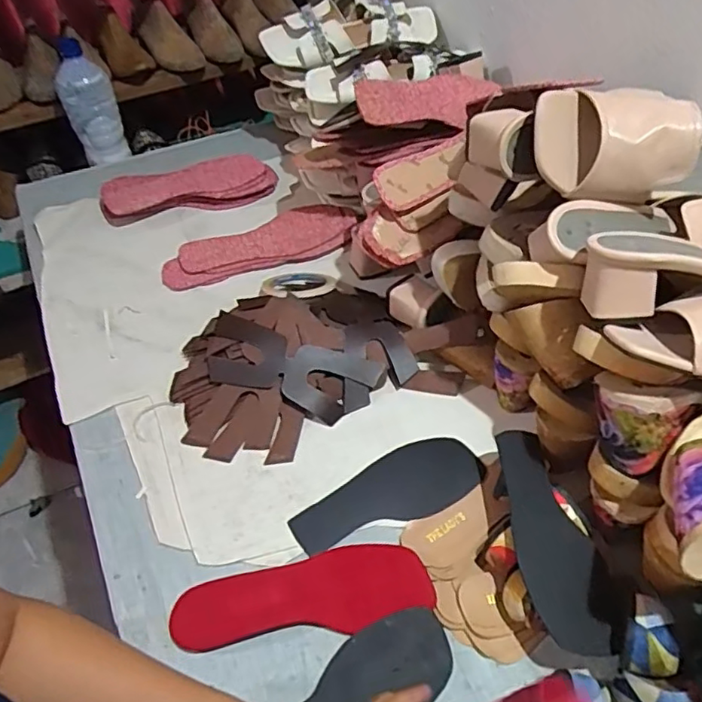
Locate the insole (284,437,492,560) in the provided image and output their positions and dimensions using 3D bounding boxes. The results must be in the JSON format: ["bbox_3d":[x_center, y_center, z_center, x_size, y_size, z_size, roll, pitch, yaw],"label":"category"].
[{"bbox_3d":[0.040,0.152,0.618,0.206,0.004,0.079,-24,54,-16],"label":"insole"}]

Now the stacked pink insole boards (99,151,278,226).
[{"bbox_3d":[-0.256,-0.261,0.932,0.261,0.052,0.090,-12,53,-8],"label":"stacked pink insole boards"}]

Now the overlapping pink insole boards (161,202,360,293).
[{"bbox_3d":[-0.131,-0.157,0.853,0.285,0.027,0.089,-16,53,-11],"label":"overlapping pink insole boards"}]

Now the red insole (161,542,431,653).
[{"bbox_3d":[-0.046,0.231,0.547,0.234,0.011,0.070,-12,57,-6],"label":"red insole"}]

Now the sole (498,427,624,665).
[{"bbox_3d":[0.181,0.174,0.546,0.076,0.017,0.204,-18,56,-7],"label":"sole"}]

